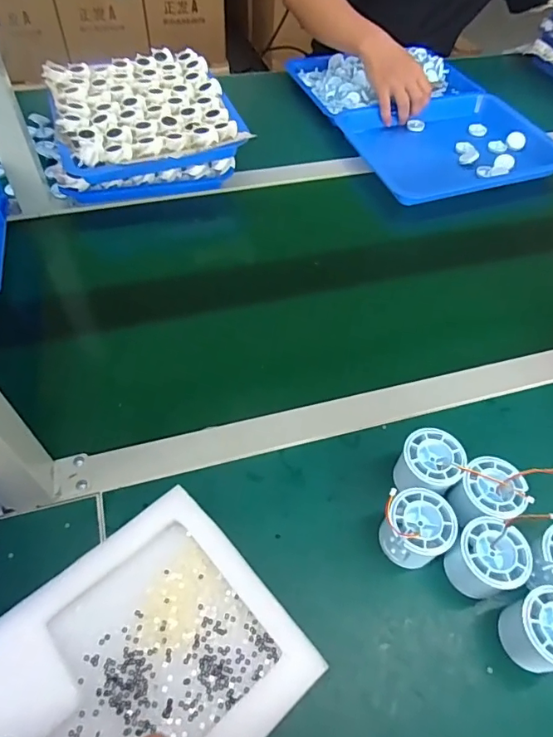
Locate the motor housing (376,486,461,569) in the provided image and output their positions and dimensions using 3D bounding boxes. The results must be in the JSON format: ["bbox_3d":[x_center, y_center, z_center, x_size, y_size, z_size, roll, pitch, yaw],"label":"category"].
[{"bbox_3d":[0.120,0.140,0.429,0.055,0.053,0.058,1,54,-2],"label":"motor housing"}]

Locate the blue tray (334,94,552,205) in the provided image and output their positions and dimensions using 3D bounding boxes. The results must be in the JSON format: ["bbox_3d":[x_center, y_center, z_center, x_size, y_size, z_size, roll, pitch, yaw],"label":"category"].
[{"bbox_3d":[0.292,-0.381,0.834,0.327,0.036,0.266,-15,56,-13],"label":"blue tray"}]

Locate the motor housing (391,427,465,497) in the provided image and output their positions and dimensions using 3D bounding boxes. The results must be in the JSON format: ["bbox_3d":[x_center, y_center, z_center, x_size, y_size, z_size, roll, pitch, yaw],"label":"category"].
[{"bbox_3d":[0.141,0.097,0.460,0.053,0.051,0.062,23,57,13],"label":"motor housing"}]

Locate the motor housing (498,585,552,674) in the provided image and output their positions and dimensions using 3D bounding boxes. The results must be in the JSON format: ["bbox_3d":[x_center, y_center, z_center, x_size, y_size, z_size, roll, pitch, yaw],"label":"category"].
[{"bbox_3d":[0.211,0.207,0.384,0.051,0.056,0.053,1,54,-2],"label":"motor housing"}]

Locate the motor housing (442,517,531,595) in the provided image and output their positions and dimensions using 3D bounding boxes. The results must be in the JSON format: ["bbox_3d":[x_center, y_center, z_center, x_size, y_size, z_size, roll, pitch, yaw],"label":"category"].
[{"bbox_3d":[0.178,0.162,0.416,0.056,0.053,0.053,1,54,-2],"label":"motor housing"}]

